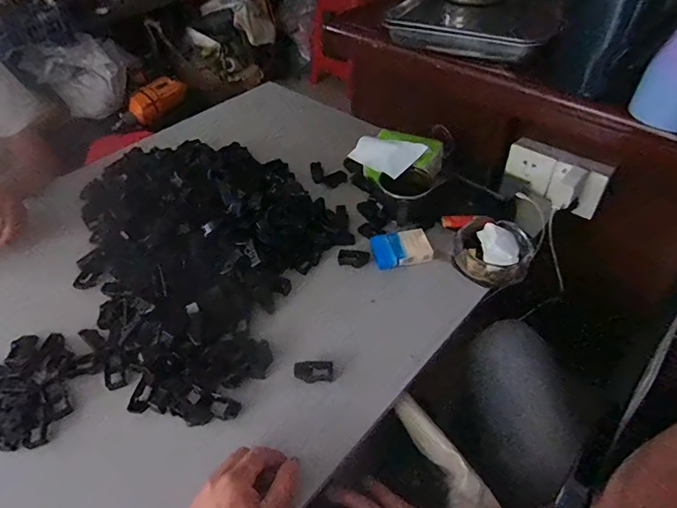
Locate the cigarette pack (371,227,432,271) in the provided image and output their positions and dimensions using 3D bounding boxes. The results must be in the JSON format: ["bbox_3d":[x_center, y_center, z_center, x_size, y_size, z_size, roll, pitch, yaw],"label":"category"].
[{"bbox_3d":[0.101,-0.011,0.720,0.089,0.017,0.066,-10,46,-7],"label":"cigarette pack"}]

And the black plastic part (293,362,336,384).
[{"bbox_3d":[-0.031,0.153,0.576,0.051,0.014,0.028,-4,45,-2],"label":"black plastic part"}]

